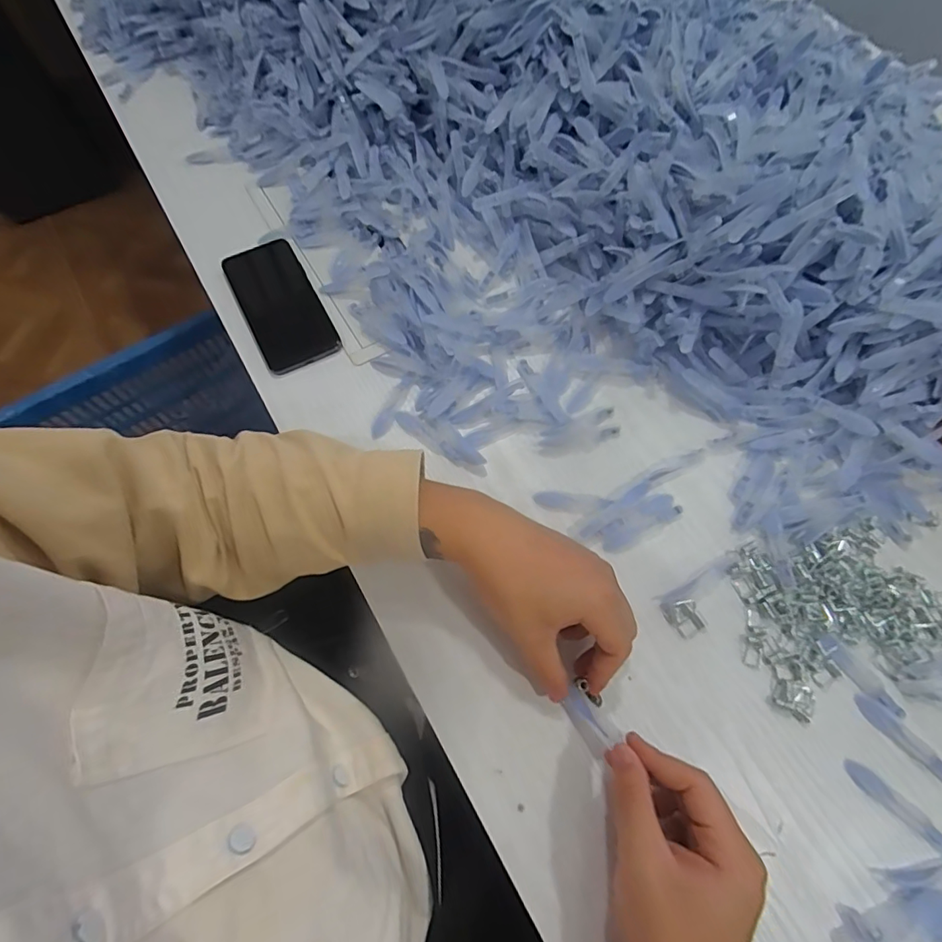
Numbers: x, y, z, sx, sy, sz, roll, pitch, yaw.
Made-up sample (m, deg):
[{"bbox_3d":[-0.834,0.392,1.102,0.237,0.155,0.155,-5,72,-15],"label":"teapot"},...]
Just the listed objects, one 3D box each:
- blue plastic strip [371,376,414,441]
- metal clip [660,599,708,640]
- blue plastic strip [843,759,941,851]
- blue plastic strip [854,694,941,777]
[{"bbox_3d":[-0.075,-0.061,0.479,0.014,0.010,0.070,26,69,11],"label":"blue plastic strip"},{"bbox_3d":[0.175,0.119,0.401,0.025,0.007,0.031,-24,69,-10],"label":"metal clip"},{"bbox_3d":[0.306,0.239,0.352,0.078,0.004,0.015,39,72,15],"label":"blue plastic strip"},{"bbox_3d":[0.324,0.198,0.367,0.077,0.006,0.016,42,73,16],"label":"blue plastic strip"}]

